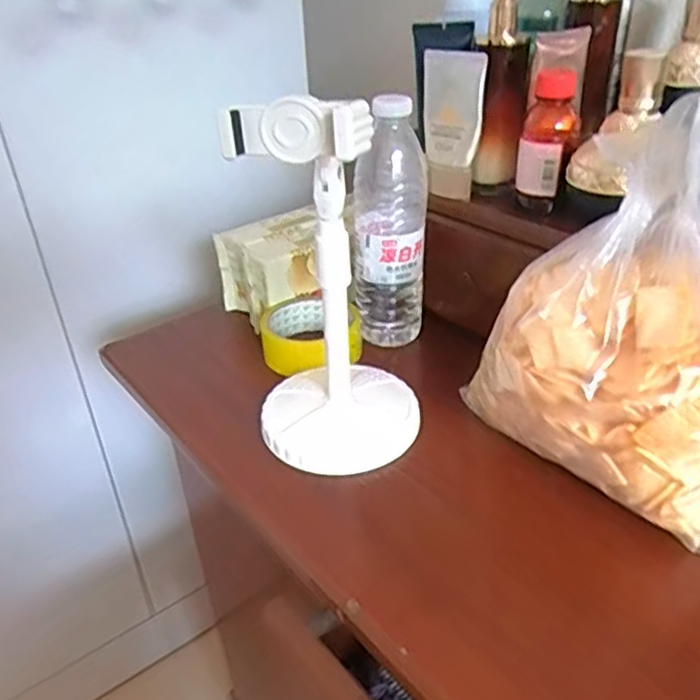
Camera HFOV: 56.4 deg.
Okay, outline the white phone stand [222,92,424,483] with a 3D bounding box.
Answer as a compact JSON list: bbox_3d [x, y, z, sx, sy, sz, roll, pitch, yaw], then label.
[{"bbox_3d":[-0.017,-0.042,0.456,0.121,0.263,0.144,-2,32,2],"label":"white phone stand"}]

